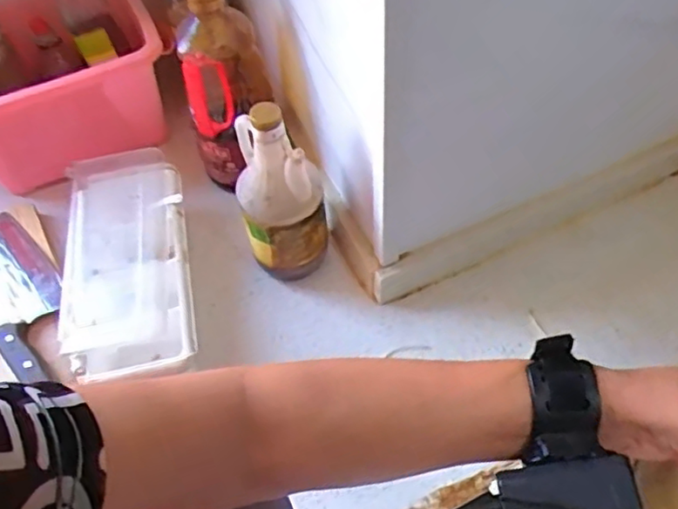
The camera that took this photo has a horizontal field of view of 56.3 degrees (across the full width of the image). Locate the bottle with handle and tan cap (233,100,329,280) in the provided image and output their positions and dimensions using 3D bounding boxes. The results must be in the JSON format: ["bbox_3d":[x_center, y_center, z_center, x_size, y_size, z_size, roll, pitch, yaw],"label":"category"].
[{"bbox_3d":[-0.063,-0.056,0.658,0.087,0.220,0.076,-11,55,-4],"label":"bottle with handle and tan cap"}]

